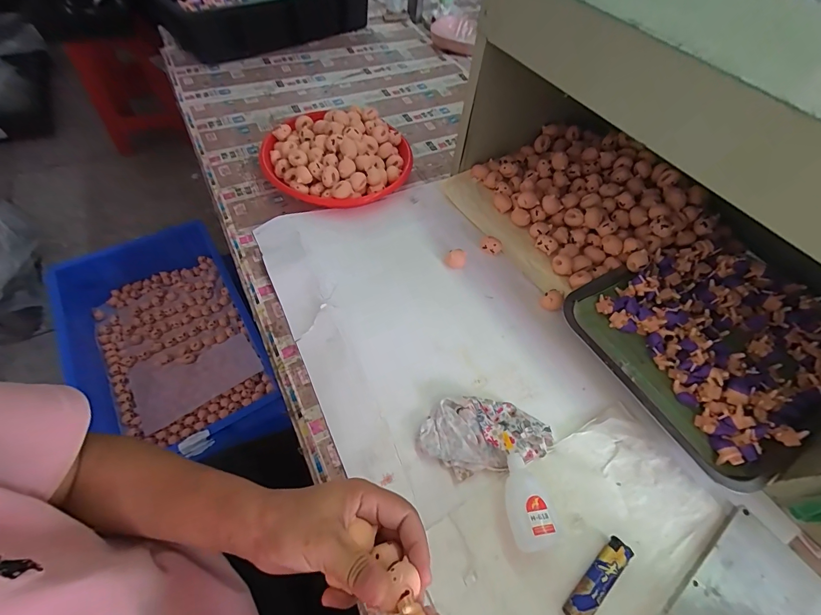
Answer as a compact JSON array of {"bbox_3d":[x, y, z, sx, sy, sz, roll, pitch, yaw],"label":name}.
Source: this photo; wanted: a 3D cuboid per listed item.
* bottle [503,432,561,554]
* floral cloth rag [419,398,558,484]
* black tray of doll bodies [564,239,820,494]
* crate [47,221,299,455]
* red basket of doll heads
[{"bbox_3d":[0.105,0.175,0.348,0.041,0.026,0.097,-9,60,-11],"label":"bottle"},{"bbox_3d":[0.079,0.132,0.381,0.135,0.020,0.074,-7,59,-9],"label":"floral cloth rag"},{"bbox_3d":[0.384,0.027,0.451,0.319,0.040,0.261,-26,64,-19],"label":"black tray of doll bodies"},{"bbox_3d":[-0.660,0.091,0.948,0.453,0.121,0.659,-25,61,-16],"label":"crate"},{"bbox_3d":[-0.117,-0.247,0.580,0.219,0.057,0.190,-23,63,-18],"label":"red basket of doll heads"}]

